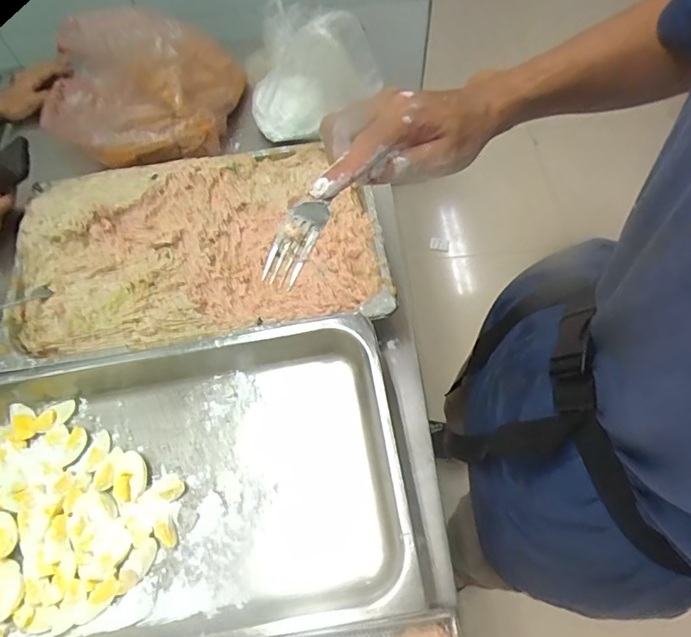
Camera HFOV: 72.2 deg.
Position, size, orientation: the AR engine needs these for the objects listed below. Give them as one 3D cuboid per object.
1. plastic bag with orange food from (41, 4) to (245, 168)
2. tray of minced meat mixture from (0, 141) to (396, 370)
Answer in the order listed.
[{"bbox_3d":[-0.358,-0.385,0.816,0.316,0.116,0.253,26,67,14],"label":"plastic bag with orange food"},{"bbox_3d":[-0.218,-0.104,0.686,0.527,0.055,0.318,-7,63,-2],"label":"tray of minced meat mixture"}]

